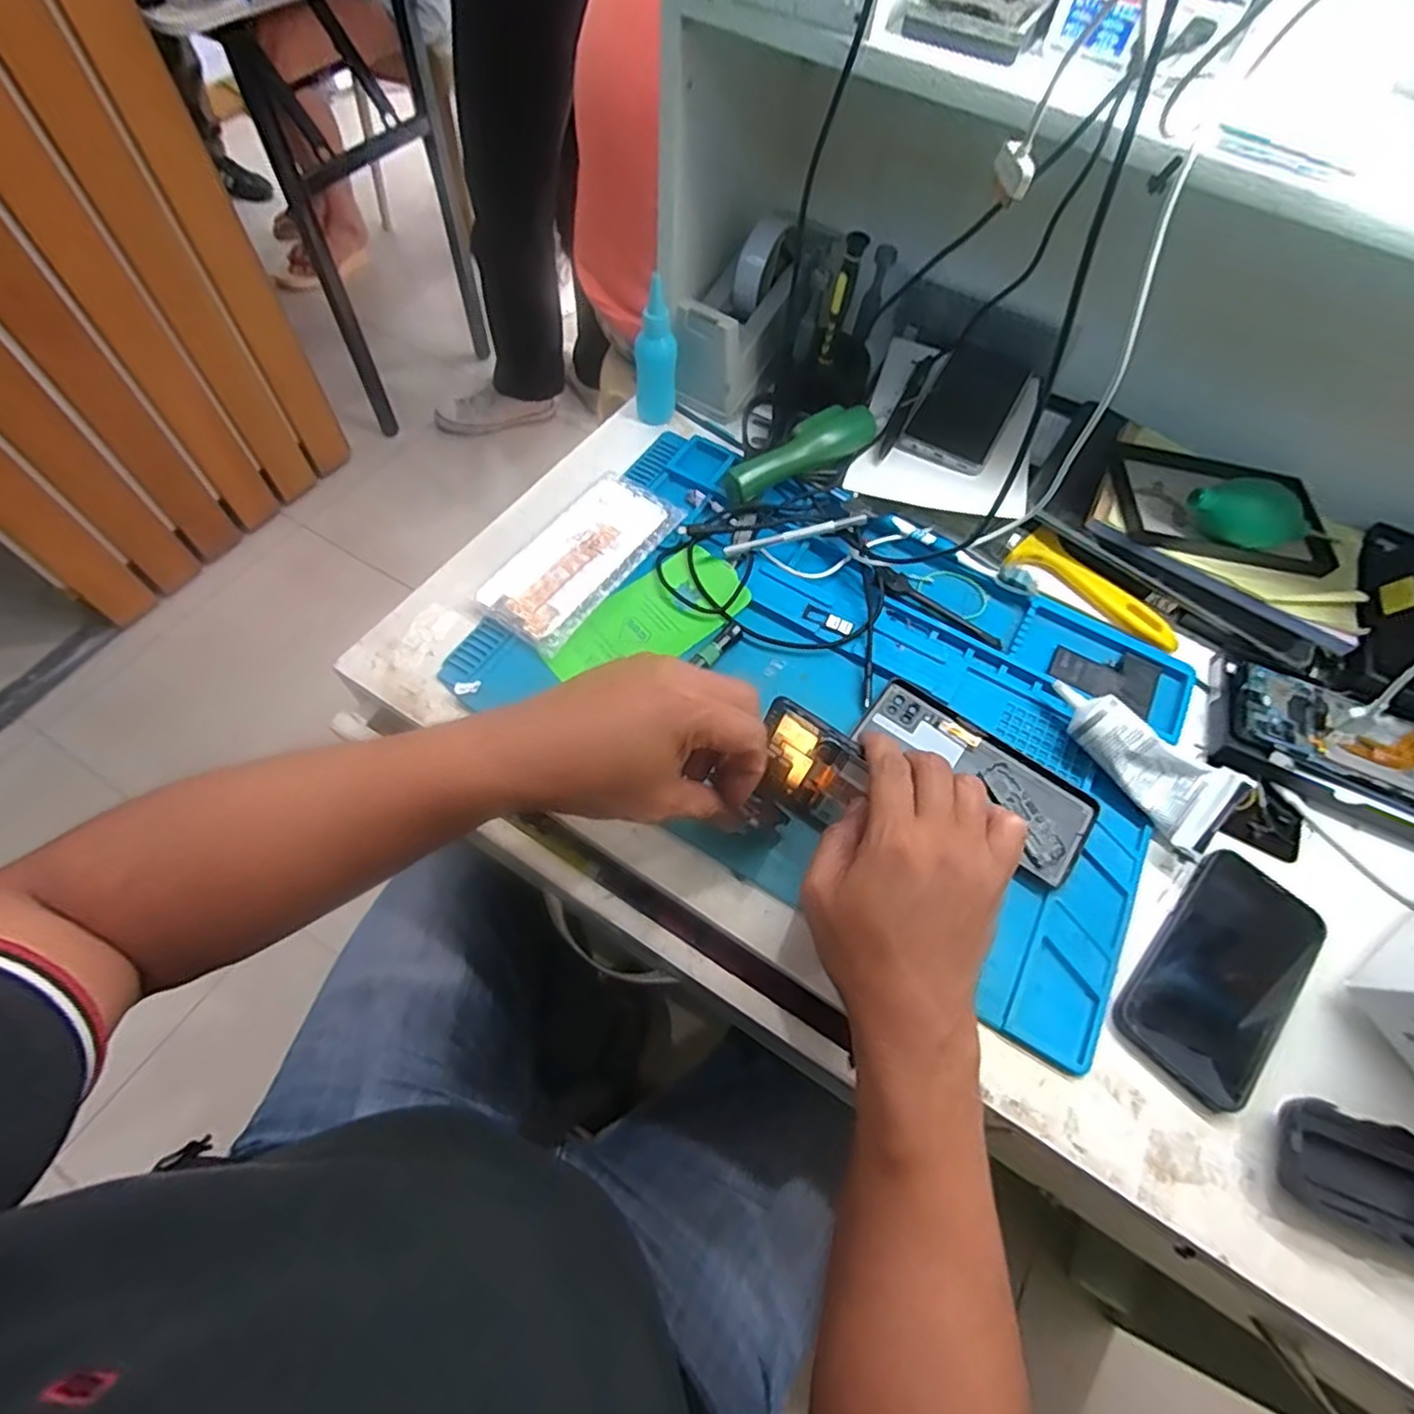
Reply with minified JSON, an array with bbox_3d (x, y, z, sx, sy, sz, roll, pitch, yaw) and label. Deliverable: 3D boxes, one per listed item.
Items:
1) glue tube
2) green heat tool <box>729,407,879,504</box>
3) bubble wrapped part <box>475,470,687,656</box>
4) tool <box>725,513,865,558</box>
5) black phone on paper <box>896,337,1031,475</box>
[{"bbox_3d":[0.293,0.031,0.454,0.047,0.044,0.128,-29,67,-19],"label":"glue tube"},{"bbox_3d":[0.077,-0.212,0.559,0.139,0.035,0.031,-27,66,-18],"label":"green heat tool"},{"bbox_3d":[-0.099,-0.122,0.532,0.089,0.012,0.173,34,64,14],"label":"bubble wrapped part"},{"bbox_3d":[0.068,-0.136,0.528,0.111,0.012,0.010,-12,62,7],"label":"tool"},{"bbox_3d":[0.231,-0.267,0.592,0.073,0.009,0.161,28,63,11],"label":"black phone on paper"}]

